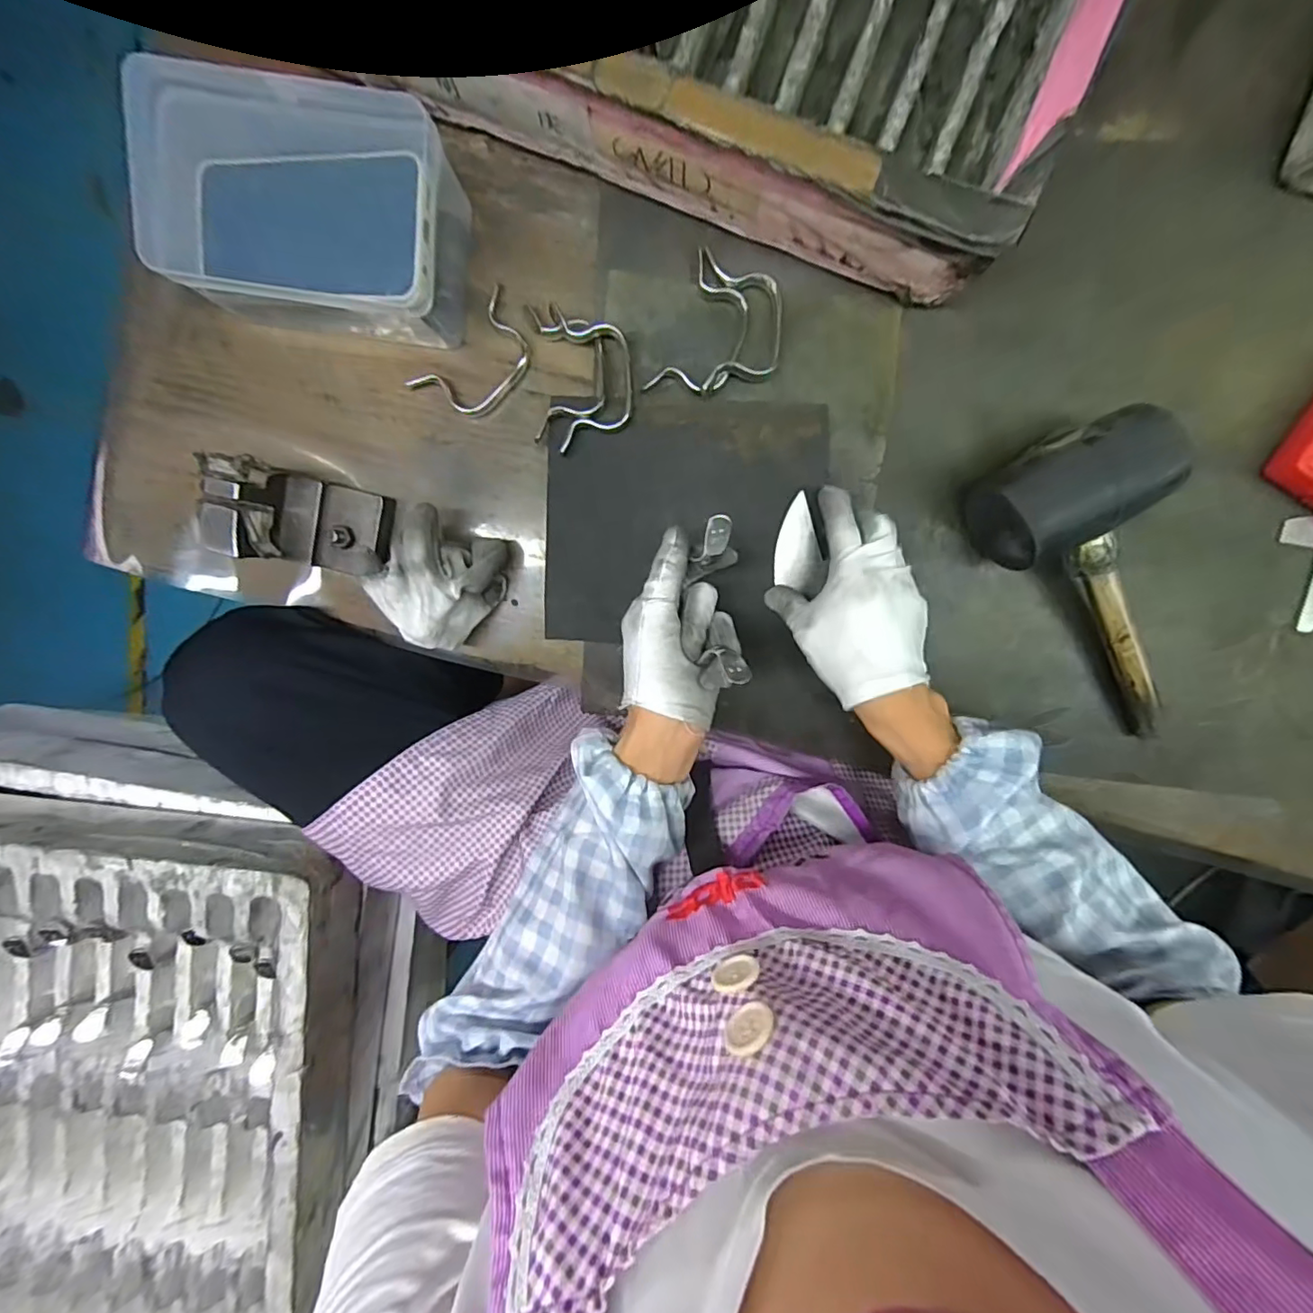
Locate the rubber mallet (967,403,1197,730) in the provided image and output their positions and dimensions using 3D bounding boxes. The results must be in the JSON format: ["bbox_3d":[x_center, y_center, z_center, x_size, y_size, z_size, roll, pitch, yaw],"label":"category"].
[{"bbox_3d":[0.307,-0.041,0.390,0.116,0.074,0.228,-23,96,4],"label":"rubber mallet"}]

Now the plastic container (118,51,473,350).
[{"bbox_3d":[-0.223,-0.281,0.369,0.182,0.076,0.109,8,97,0],"label":"plastic container"}]

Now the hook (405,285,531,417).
[{"bbox_3d":[-0.129,-0.215,0.411,0.054,0.011,0.095,43,96,-4],"label":"hook"}]

